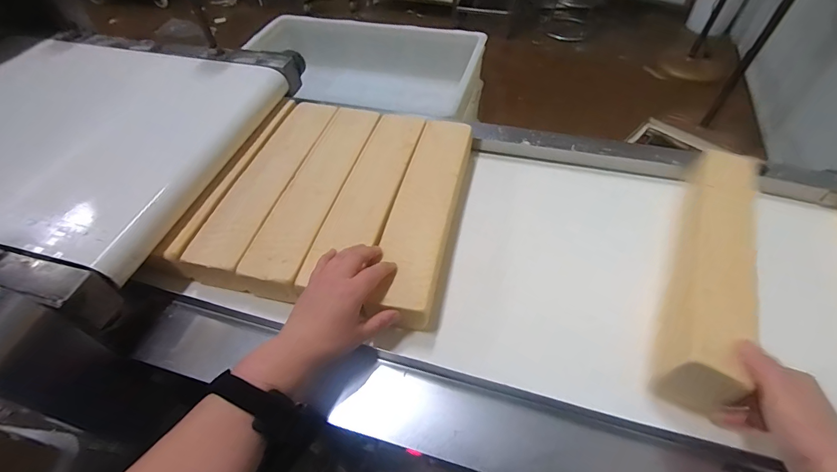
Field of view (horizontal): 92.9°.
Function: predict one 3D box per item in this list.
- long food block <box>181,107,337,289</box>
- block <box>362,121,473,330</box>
[{"bbox_3d":[-0.220,-0.082,0.601,0.081,0.045,0.368,11,53,11],"label":"long food block"},{"bbox_3d":[0.012,-0.030,0.560,0.083,0.059,0.339,8,54,9],"label":"block"}]

